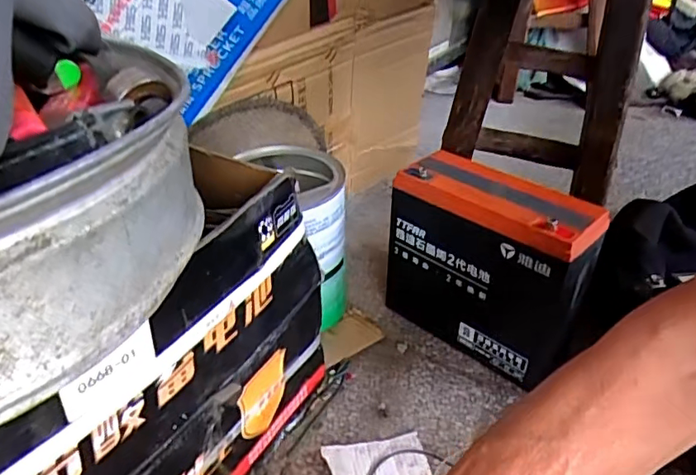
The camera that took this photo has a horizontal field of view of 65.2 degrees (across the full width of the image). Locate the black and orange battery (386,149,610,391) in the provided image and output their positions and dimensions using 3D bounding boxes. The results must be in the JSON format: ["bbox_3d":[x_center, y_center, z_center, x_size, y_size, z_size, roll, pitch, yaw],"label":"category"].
[{"bbox_3d":[0.133,0.030,0.533,0.185,0.174,0.073,27,41,35],"label":"black and orange battery"}]

